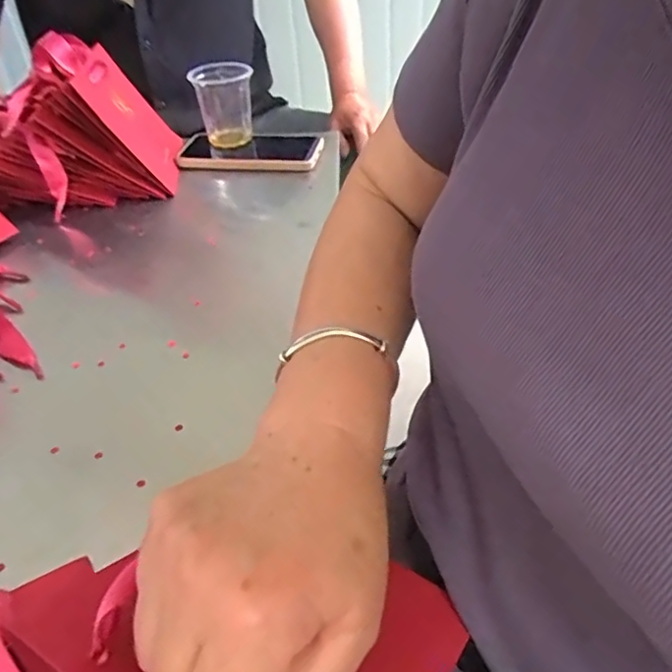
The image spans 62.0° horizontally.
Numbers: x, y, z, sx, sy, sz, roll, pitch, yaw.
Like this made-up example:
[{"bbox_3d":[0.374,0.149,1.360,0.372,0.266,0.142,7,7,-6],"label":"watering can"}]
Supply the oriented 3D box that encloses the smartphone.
[{"bbox_3d":[-0.100,-0.225,0.674,0.170,0.017,0.089,3,40,9],"label":"smartphone"}]

